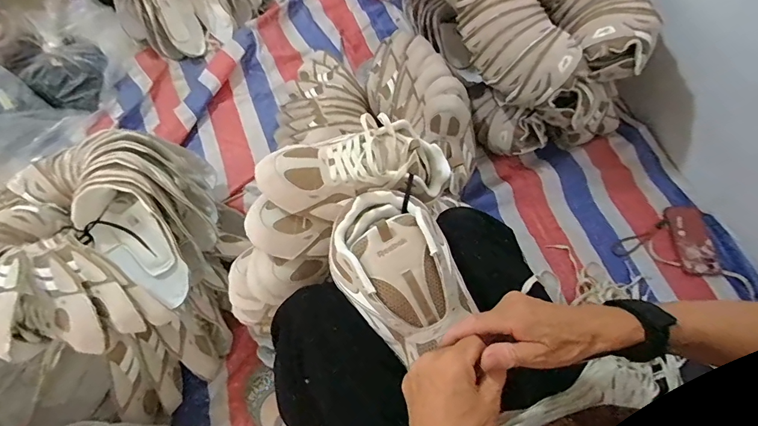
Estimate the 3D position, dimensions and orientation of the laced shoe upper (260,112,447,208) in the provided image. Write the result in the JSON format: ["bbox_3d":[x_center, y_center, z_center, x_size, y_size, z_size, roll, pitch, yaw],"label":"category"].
[{"bbox_3d":[-0.029,-0.064,0.543,0.254,0.081,0.103,-8,62,-2],"label":"laced shoe upper"}]

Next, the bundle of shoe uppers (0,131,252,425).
[{"bbox_3d":[-0.504,0.103,0.757,0.427,0.278,0.518,-2,62,1],"label":"bundle of shoe uppers"}]

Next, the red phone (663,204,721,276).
[{"bbox_3d":[0.702,0.059,0.895,0.075,0.014,0.162,-5,67,12],"label":"red phone"}]

